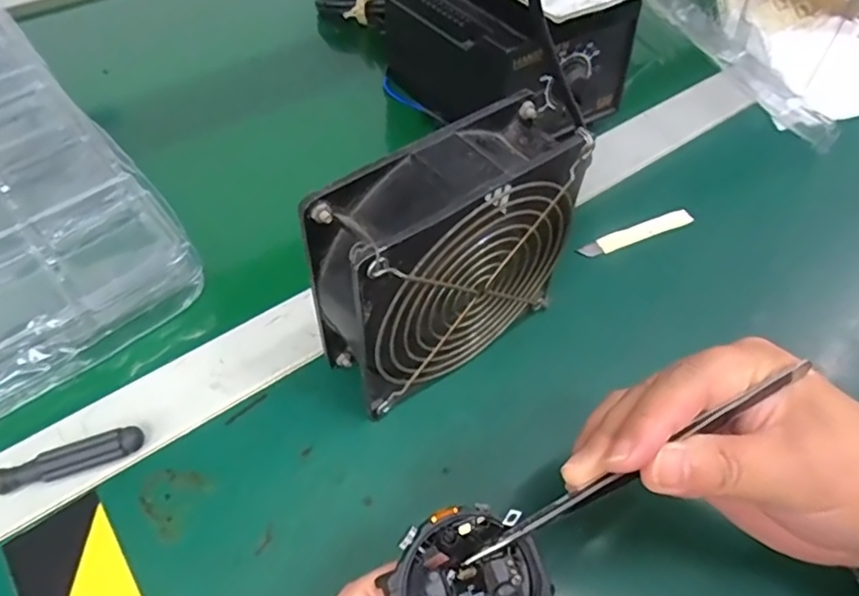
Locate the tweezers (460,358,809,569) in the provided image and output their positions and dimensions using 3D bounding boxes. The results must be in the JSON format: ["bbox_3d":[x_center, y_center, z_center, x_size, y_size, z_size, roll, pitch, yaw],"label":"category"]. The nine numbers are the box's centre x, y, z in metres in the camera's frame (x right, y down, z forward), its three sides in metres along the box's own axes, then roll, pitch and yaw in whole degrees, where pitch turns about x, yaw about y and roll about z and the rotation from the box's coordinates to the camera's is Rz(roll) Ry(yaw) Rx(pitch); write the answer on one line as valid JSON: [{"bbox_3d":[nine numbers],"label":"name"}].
[{"bbox_3d":[0.072,0.054,0.198,0.135,0.008,0.006,-28,59,-6],"label":"tweezers"}]

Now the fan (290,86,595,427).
[{"bbox_3d":[0.010,-0.016,0.273,0.128,0.120,0.049,-33,62,-23],"label":"fan"}]

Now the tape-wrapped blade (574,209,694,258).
[{"bbox_3d":[0.130,-0.041,0.373,0.083,0.006,0.011,-20,57,-15],"label":"tape-wrapped blade"}]

